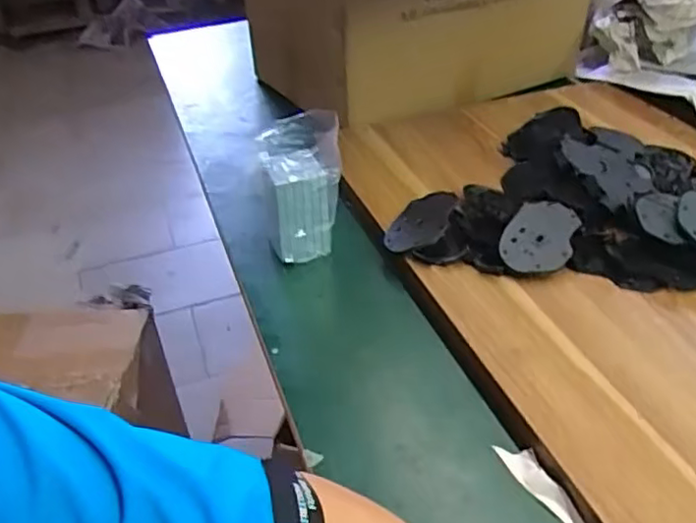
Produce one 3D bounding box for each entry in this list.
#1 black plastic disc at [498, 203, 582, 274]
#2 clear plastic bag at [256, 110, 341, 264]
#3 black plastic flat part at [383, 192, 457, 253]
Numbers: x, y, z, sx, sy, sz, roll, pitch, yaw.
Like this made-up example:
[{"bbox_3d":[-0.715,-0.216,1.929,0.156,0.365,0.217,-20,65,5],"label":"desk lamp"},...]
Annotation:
[{"bbox_3d":[0.211,-0.026,0.713,0.072,0.013,0.100,26,61,19],"label":"black plastic disc"},{"bbox_3d":[-0.055,-0.082,0.754,0.094,0.150,0.077,-8,38,-6],"label":"clear plastic bag"},{"bbox_3d":[0.085,-0.048,0.765,0.073,0.012,0.099,-10,34,26],"label":"black plastic flat part"}]

